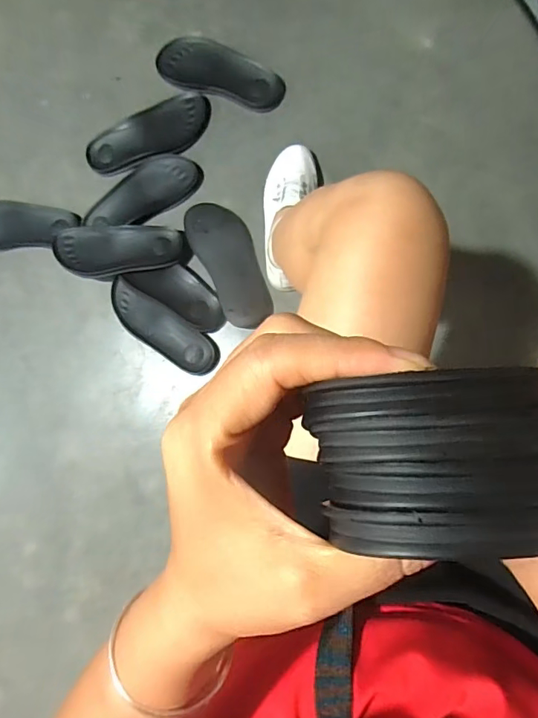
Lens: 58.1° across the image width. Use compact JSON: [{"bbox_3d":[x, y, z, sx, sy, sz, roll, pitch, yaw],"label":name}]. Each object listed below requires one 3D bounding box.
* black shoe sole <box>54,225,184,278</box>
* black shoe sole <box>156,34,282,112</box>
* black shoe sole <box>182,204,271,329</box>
[{"bbox_3d":[-0.263,-0.195,0.856,0.227,0.033,0.088,-3,88,7],"label":"black shoe sole"},{"bbox_3d":[-0.086,-0.515,0.867,0.241,0.035,0.095,19,90,8],"label":"black shoe sole"},{"bbox_3d":[-0.068,-0.171,0.844,0.094,0.014,0.236,-27,85,6],"label":"black shoe sole"}]

